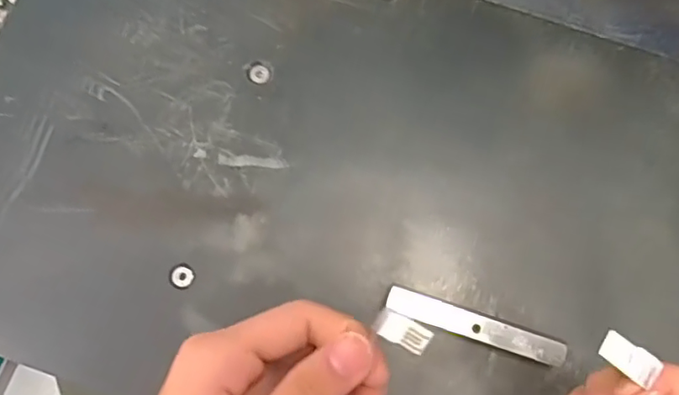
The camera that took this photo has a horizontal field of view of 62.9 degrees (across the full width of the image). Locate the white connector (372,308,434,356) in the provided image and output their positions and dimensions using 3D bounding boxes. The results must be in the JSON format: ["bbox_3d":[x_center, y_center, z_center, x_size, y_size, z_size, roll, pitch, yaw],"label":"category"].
[{"bbox_3d":[0.023,0.050,0.206,0.021,0.005,0.010,25,79,4],"label":"white connector"}]

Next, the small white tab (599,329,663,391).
[{"bbox_3d":[0.104,0.057,0.200,0.018,0.004,0.011,33,102,37],"label":"small white tab"}]

